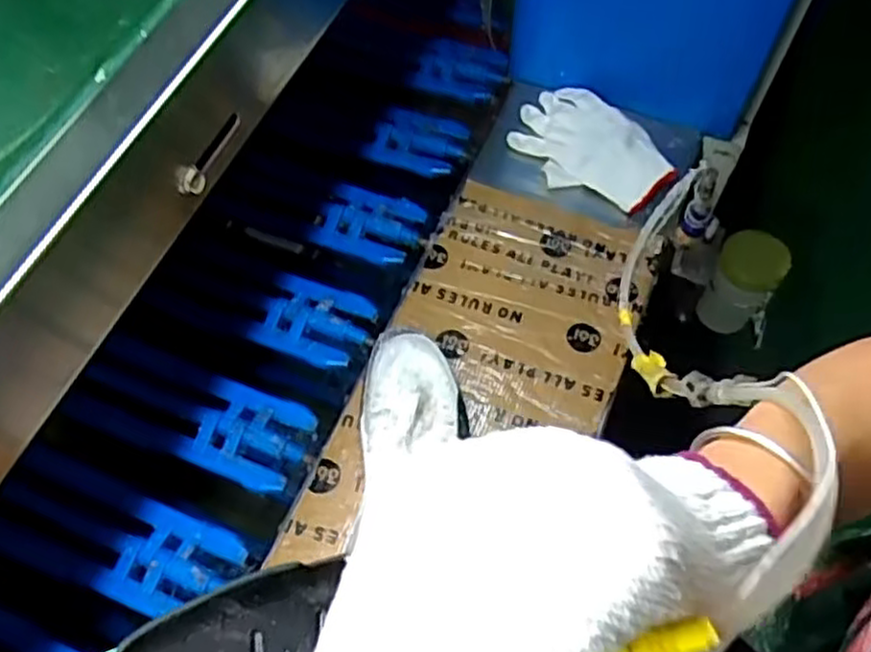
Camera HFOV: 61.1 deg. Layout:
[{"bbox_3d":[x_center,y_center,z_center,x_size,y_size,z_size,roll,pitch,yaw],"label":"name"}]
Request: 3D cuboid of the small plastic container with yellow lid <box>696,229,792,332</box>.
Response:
[{"bbox_3d":[0.374,-0.047,0.900,0.082,0.131,0.072,27,64,16],"label":"small plastic container with yellow lid"}]

